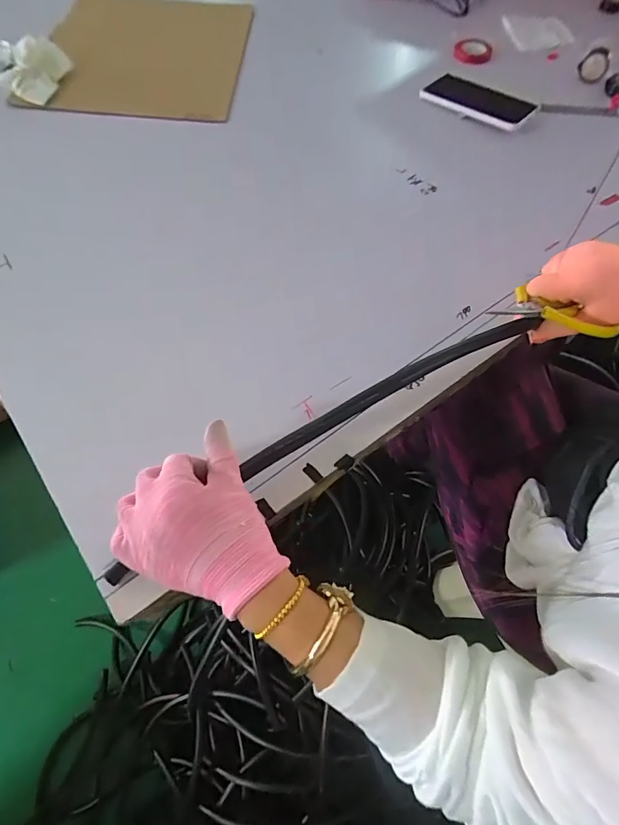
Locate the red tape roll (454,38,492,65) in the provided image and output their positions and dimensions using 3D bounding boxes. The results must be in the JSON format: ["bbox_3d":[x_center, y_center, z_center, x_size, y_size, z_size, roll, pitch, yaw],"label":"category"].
[{"bbox_3d":[0.269,-0.592,0.715,0.060,0.010,0.071,9,62,2],"label":"red tape roll"}]

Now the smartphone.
[{"bbox_3d":[0.252,-0.462,0.644,0.156,0.013,0.079,35,71,21],"label":"smartphone"}]

